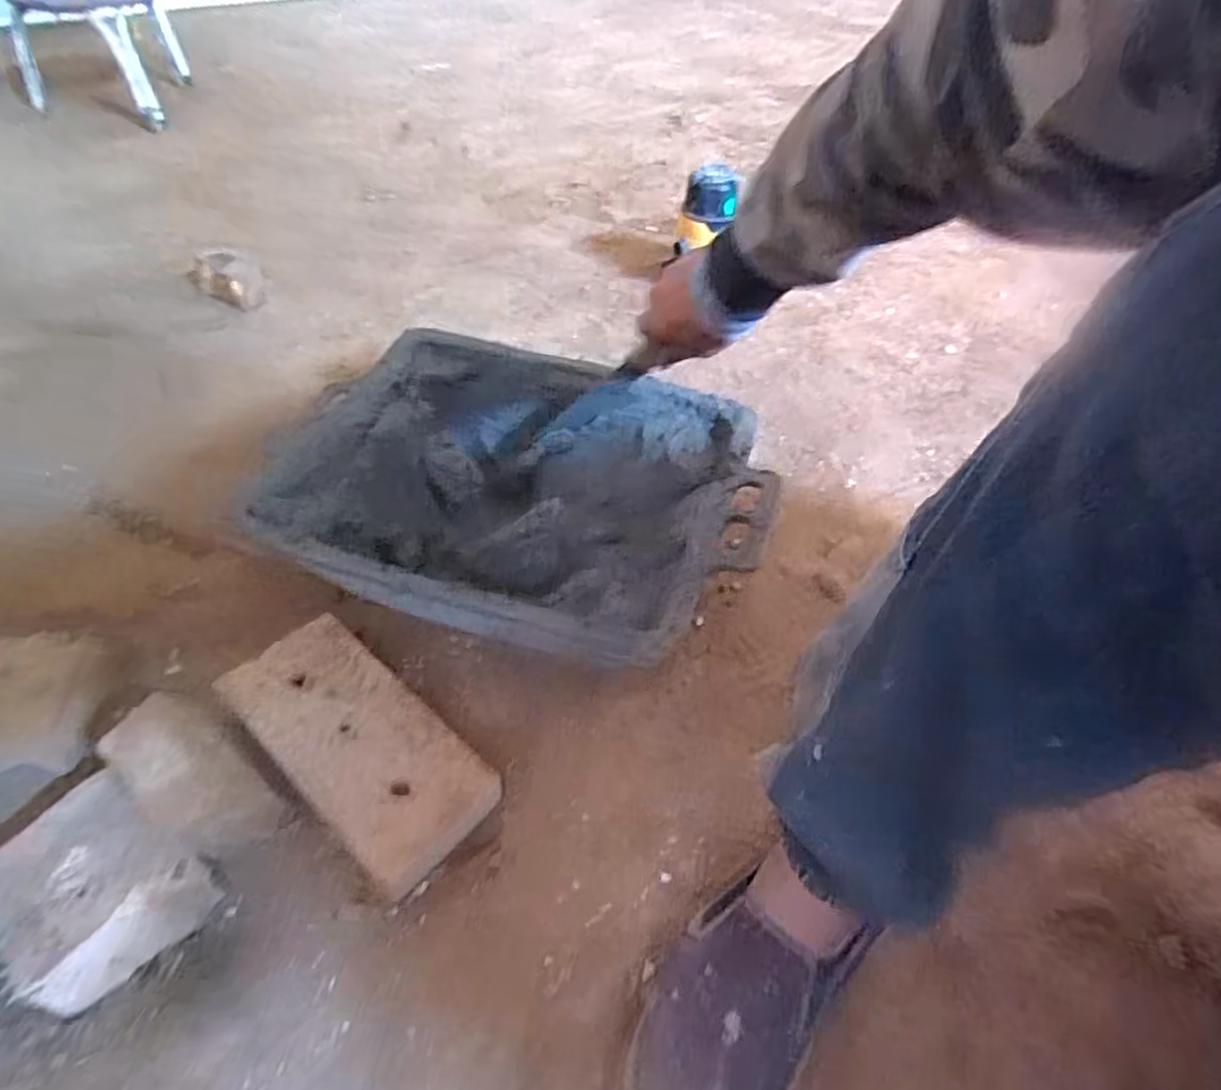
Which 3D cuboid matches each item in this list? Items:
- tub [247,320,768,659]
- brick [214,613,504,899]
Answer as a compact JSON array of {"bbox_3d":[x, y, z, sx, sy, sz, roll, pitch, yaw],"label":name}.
[{"bbox_3d":[-0.087,-0.048,0.669,0.449,0.102,0.347,16,51,9],"label":"tub"},{"bbox_3d":[-0.202,0.164,0.546,0.233,0.055,0.107,35,56,22],"label":"brick"}]

